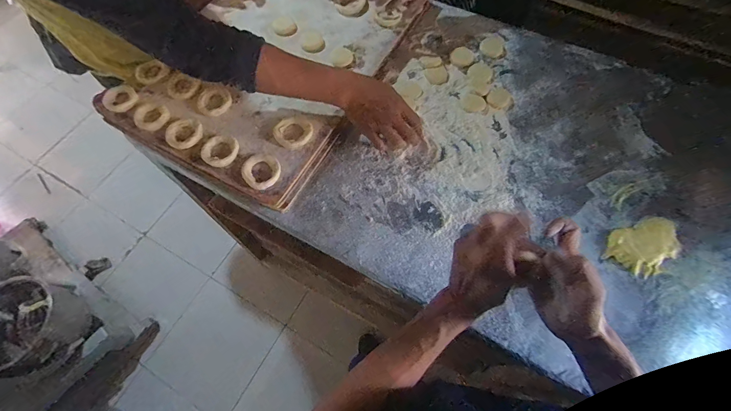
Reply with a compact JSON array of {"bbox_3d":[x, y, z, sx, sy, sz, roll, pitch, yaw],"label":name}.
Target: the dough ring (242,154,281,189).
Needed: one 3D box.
[{"bbox_3d":[-0.174,-0.059,0.583,0.061,0.012,0.066,-1,65,3],"label":"dough ring"}]

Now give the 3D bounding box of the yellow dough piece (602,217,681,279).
[{"bbox_3d":[0.427,0.063,0.527,0.114,0.010,0.076,-19,65,-5],"label":"yellow dough piece"}]

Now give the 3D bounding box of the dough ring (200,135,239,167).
[{"bbox_3d":[-0.252,-0.094,0.597,0.065,0.010,0.055,-4,65,2],"label":"dough ring"}]

